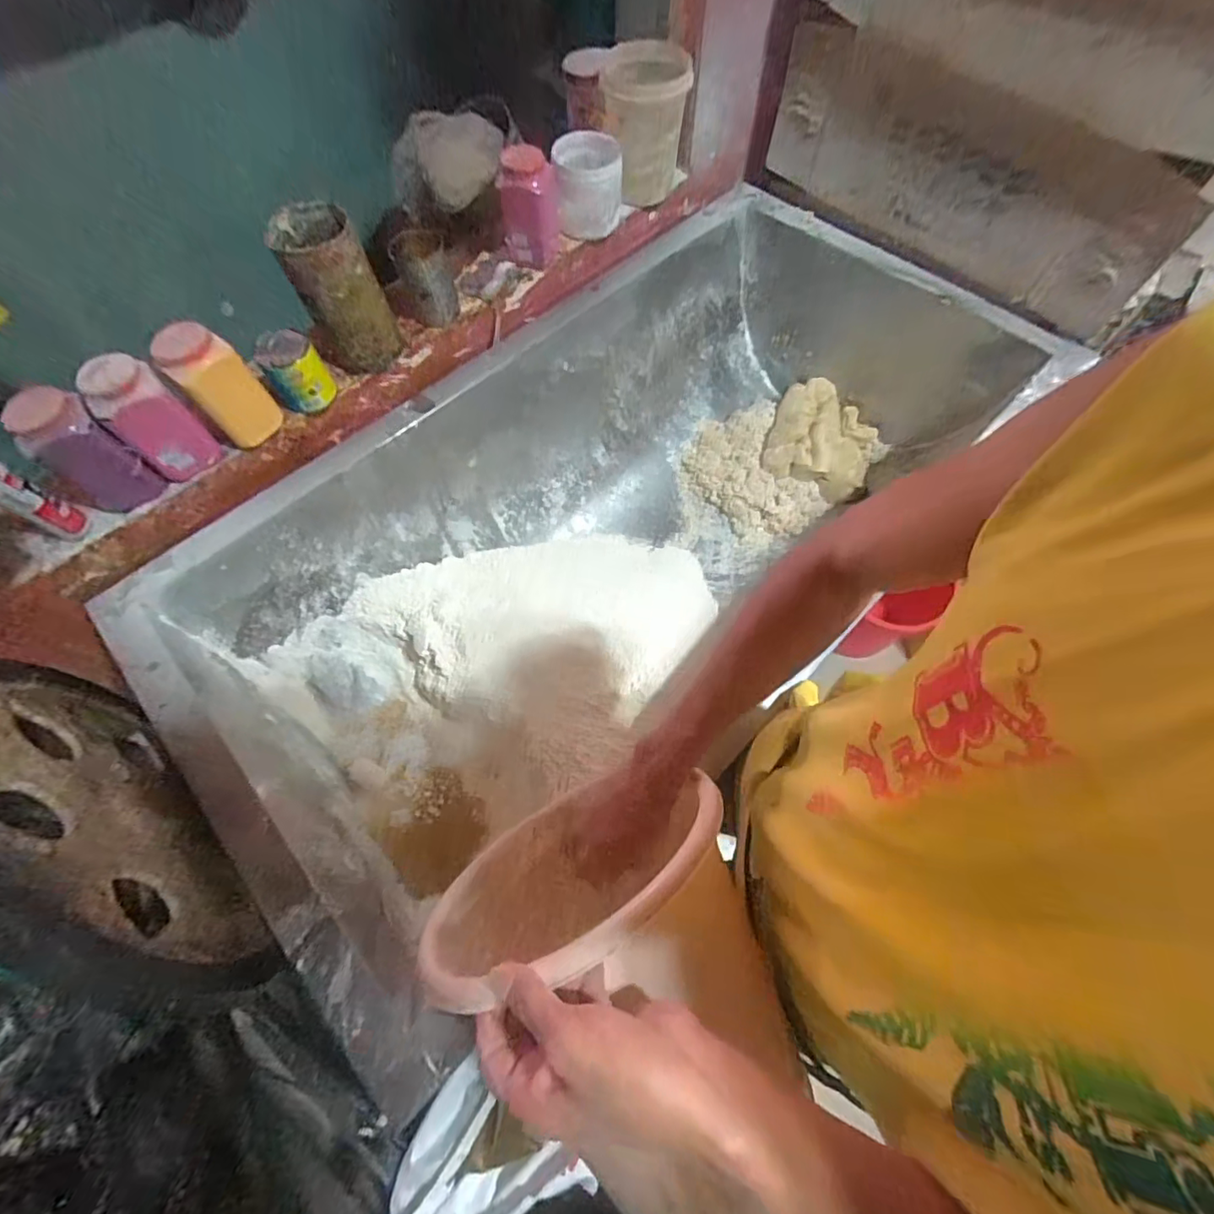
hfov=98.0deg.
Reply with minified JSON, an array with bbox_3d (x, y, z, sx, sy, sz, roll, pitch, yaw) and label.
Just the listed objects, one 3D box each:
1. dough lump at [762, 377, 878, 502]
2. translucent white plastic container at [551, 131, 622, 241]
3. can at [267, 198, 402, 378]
[{"bbox_3d":[0.448,-0.357,1.105,0.215,0.084,0.246,26,68,13],"label":"dough lump"},{"bbox_3d":[-0.029,-0.677,0.859,0.110,0.105,0.116,-2,65,1],"label":"translucent white plastic container"},{"bbox_3d":[-0.366,-0.433,0.723,0.106,0.169,0.111,-29,67,-11],"label":"can"}]

